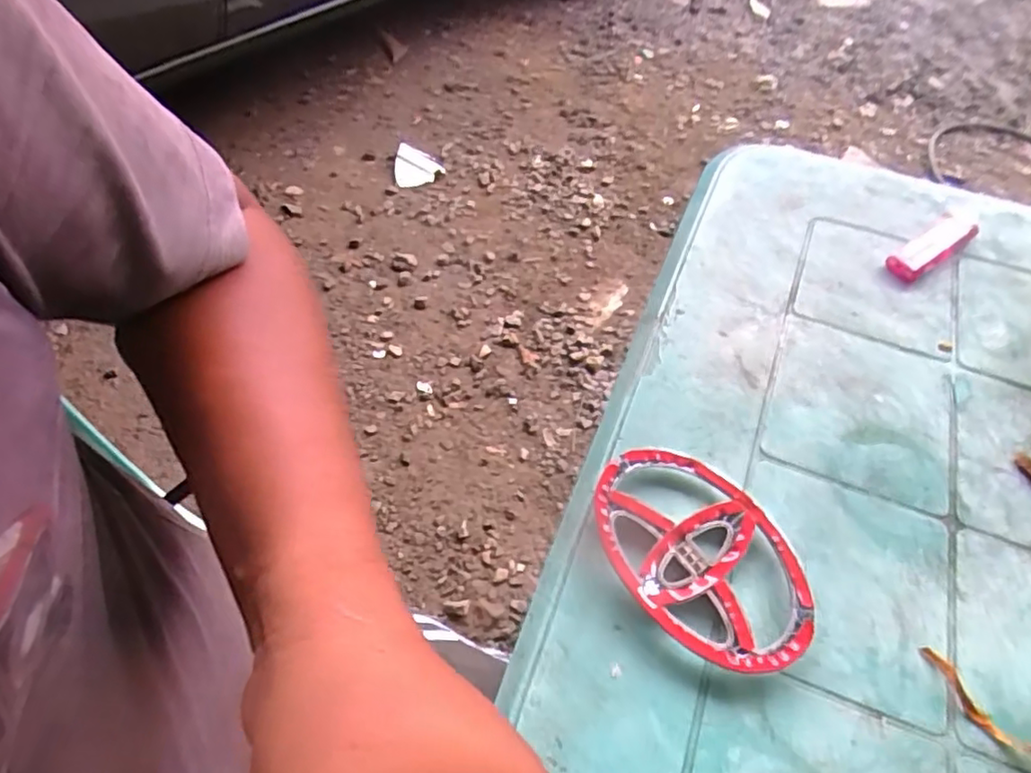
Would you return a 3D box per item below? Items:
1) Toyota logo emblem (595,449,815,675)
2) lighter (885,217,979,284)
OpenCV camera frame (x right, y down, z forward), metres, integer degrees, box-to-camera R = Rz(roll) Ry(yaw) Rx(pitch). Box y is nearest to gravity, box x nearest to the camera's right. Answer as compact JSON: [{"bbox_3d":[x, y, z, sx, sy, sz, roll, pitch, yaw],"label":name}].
[{"bbox_3d":[0.089,0.080,0.307,0.078,0.013,0.115,-25,61,-19],"label":"Toyota logo emblem"},{"bbox_3d":[0.281,-0.094,0.428,0.075,0.013,0.023,-30,62,-21],"label":"lighter"}]

